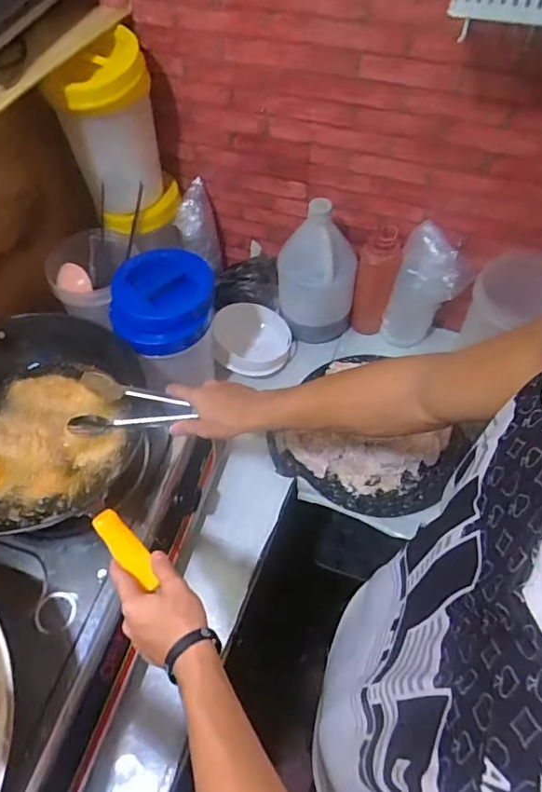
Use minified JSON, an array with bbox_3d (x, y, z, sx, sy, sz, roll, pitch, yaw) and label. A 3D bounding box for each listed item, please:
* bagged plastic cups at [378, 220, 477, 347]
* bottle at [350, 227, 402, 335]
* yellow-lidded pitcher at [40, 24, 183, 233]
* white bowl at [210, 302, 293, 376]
[{"bbox_3d":[0.271,-0.180,0.930,0.117,0.238,0.062,15,56,12],"label":"bagged plastic cups"},{"bbox_3d":[0.194,-0.212,0.974,0.066,0.226,0.070,12,56,10],"label":"bottle"},{"bbox_3d":[-0.250,-0.434,0.881,0.140,0.285,0.155,-4,55,-2],"label":"yellow-lidded pitcher"},{"bbox_3d":[-0.036,-0.106,1.031,0.148,0.071,0.145,-1,54,1],"label":"white bowl"}]

